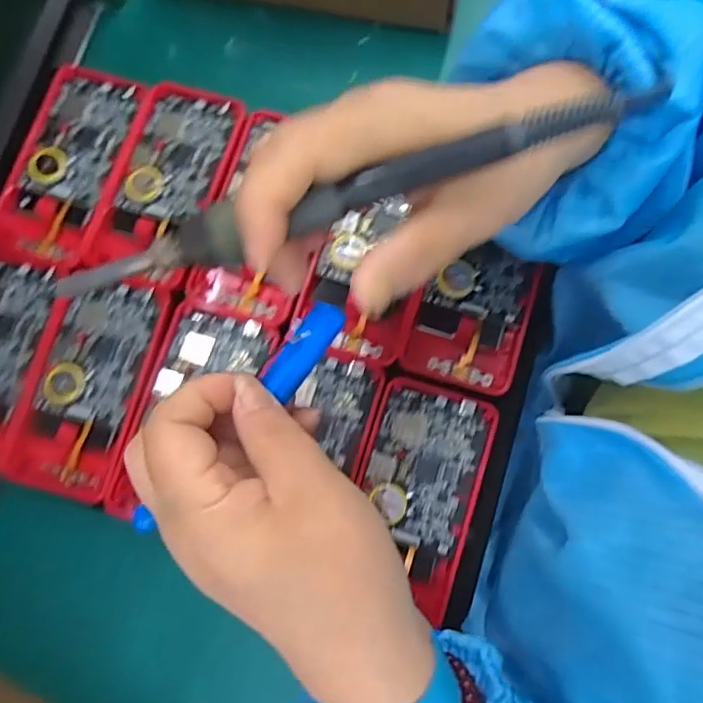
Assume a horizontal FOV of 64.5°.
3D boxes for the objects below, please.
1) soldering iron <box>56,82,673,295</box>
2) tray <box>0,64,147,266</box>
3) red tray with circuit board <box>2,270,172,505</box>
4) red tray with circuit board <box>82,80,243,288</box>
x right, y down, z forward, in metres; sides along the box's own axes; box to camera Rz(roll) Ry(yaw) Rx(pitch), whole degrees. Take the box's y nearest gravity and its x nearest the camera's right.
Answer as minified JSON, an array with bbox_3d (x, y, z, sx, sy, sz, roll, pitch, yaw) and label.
[{"bbox_3d":[-0.016,-0.049,0.188,0.191,0.012,0.018,-15,78,12],"label":"soldering iron"},{"bbox_3d":[-0.175,-0.113,0.348,0.062,0.025,0.122,16,81,6],"label":"tray"},{"bbox_3d":[-0.149,0.018,0.320,0.060,0.011,0.124,14,81,6],"label":"red tray with circuit board"},{"bbox_3d":[-0.111,-0.101,0.334,0.062,0.009,0.120,16,81,6],"label":"red tray with circuit board"}]

